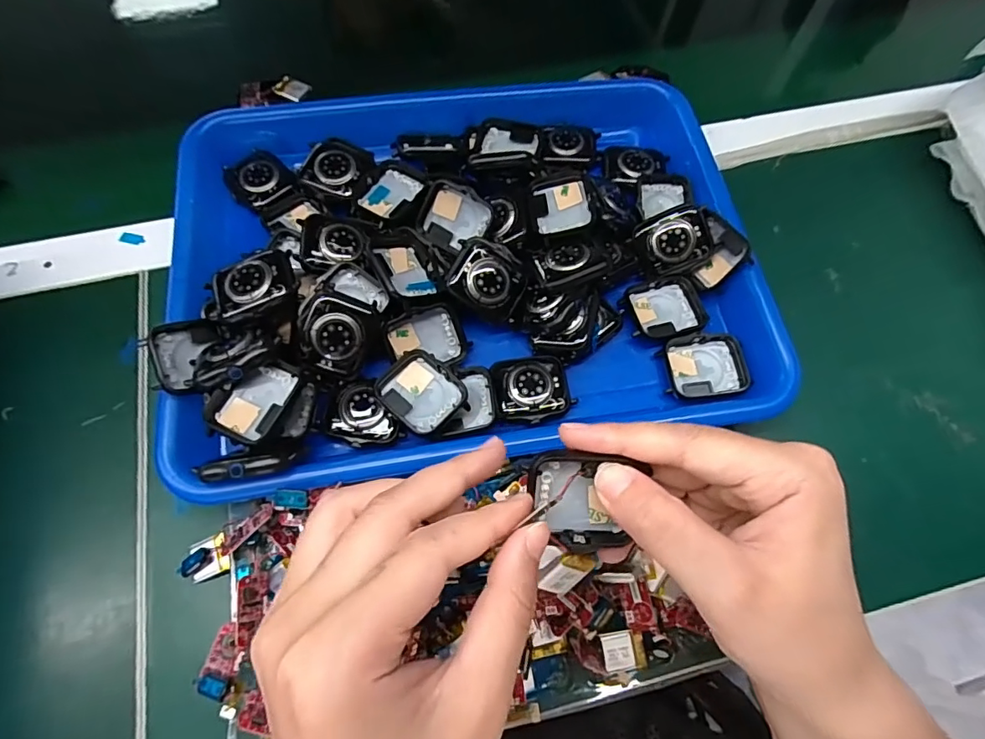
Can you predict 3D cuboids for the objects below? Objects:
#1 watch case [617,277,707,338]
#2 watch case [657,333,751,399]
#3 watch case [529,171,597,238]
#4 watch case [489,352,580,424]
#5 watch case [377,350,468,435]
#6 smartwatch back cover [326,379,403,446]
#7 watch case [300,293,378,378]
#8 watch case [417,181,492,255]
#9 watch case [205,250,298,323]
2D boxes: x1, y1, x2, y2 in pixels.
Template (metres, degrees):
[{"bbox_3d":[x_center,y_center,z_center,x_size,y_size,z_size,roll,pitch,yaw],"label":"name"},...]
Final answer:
[{"bbox_3d":[0.100,-0.035,0.296,0.045,0.010,0.036,-12,68,-7],"label":"watch case"},{"bbox_3d":[0.119,-0.002,0.285,0.044,0.010,0.035,-5,67,-4],"label":"watch case"},{"bbox_3d":[0.041,-0.097,0.297,0.035,0.010,0.042,-7,67,-5],"label":"watch case"},{"bbox_3d":[0.021,0.009,0.274,0.040,0.007,0.037,-10,68,-6],"label":"watch case"},{"bbox_3d":[-0.037,0.012,0.265,0.036,0.011,0.042,-41,74,-17],"label":"watch case"},{"bbox_3d":[-0.067,0.023,0.266,0.035,0.014,0.034,-6,67,-4],"label":"smartwatch back cover"},{"bbox_3d":[-0.080,-0.017,0.258,0.034,0.008,0.039,17,100,-18],"label":"watch case"},{"bbox_3d":[-0.021,-0.090,0.302,0.042,0.038,0.010,21,28,2],"label":"watch case"},{"bbox_3d":[-0.122,-0.044,0.260,0.042,0.008,0.034,-21,69,-10],"label":"watch case"}]

